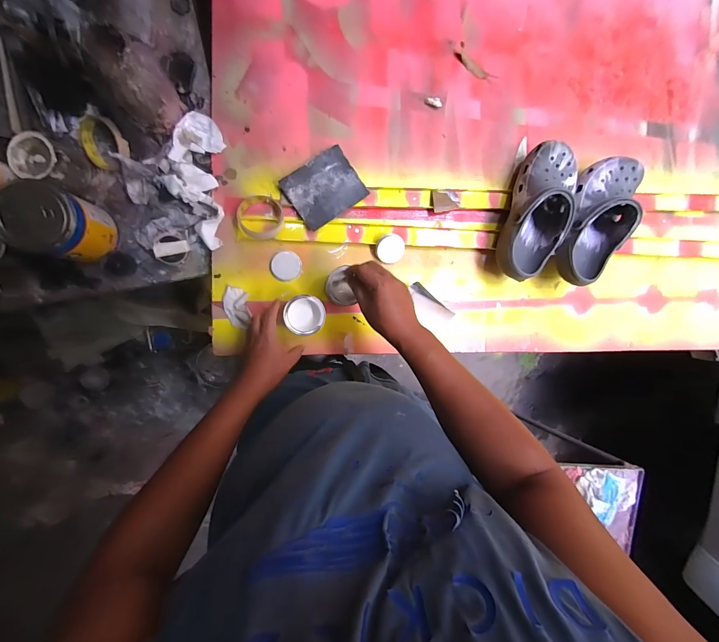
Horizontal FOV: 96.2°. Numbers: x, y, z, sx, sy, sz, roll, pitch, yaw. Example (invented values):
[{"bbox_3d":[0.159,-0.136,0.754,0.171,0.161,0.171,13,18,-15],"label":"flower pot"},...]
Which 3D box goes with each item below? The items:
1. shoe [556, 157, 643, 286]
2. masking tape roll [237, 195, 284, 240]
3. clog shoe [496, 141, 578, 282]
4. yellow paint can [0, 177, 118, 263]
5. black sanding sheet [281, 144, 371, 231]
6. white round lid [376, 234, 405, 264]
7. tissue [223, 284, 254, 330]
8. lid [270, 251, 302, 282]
[{"bbox_3d":[0.498,-0.208,0.680,0.115,0.106,0.278,19,90,-11],"label":"shoe"},{"bbox_3d":[-0.186,-0.195,0.609,0.082,0.018,0.081,0,93,-9],"label":"masking tape roll"},{"bbox_3d":[0.371,-0.218,0.664,0.117,0.104,0.273,18,90,-9],"label":"clog shoe"},{"bbox_3d":[-0.480,-0.155,0.511,0.110,0.139,0.102,0,93,-9],"label":"yellow paint can"},{"bbox_3d":[-0.068,-0.259,0.629,0.138,0.006,0.111,-36,95,-7],"label":"black sanding sheet"},{"bbox_3d":[0.063,-0.147,0.655,0.059,0.021,0.056,0,93,-9],"label":"white round lid"},{"bbox_3d":[-0.235,-0.025,0.618,0.047,0.019,0.077,1,92,-9],"label":"tissue"},{"bbox_3d":[-0.144,-0.108,0.633,0.058,0.009,0.056,0,93,-9],"label":"lid"}]

